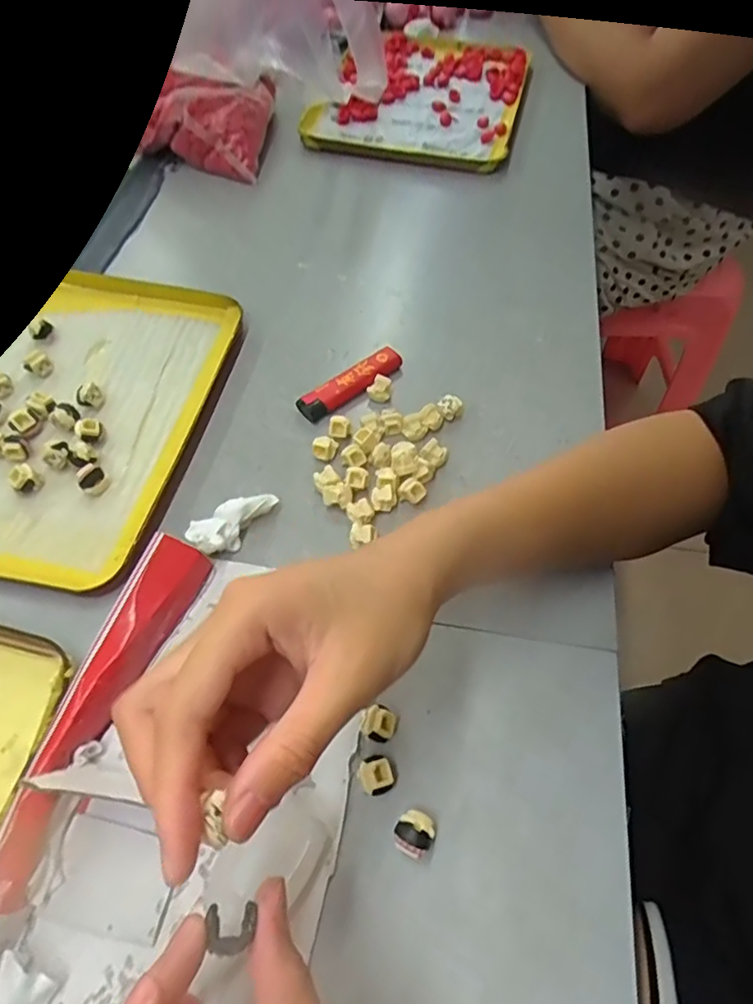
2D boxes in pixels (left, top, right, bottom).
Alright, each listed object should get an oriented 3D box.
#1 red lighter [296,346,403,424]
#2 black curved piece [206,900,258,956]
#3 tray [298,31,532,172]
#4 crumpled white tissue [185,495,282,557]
[{"bbox_3d":[-0.017,-0.078,0.388,0.076,0.019,0.020,-33,66,-22],"label":"red lighter"},{"bbox_3d":[-0.043,0.126,0.171,0.012,0.006,0.012,-2,58,-5],"label":"black curved piece"},{"bbox_3d":[0.051,-0.419,0.593,0.192,0.021,0.254,14,59,8],"label":"tray"},{"bbox_3d":[-0.081,0.010,0.330,0.053,0.018,0.023,-39,66,-21],"label":"crumpled white tissue"}]

